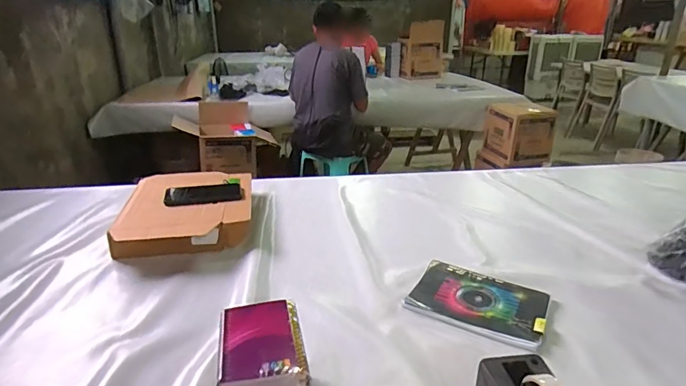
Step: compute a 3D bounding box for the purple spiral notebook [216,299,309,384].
[{"bbox_3d":[-0.097,0.173,0.527,0.095,0.013,0.130,-5,24,-12],"label":"purple spiral notebook"}]

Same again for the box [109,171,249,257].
[{"bbox_3d":[-0.354,0.044,1.020,0.281,0.077,0.303,-5,24,-10],"label":"box"}]

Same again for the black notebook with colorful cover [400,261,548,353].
[{"bbox_3d":[0.237,0.184,0.773,0.220,0.013,0.178,13,27,28],"label":"black notebook with colorful cover"}]

